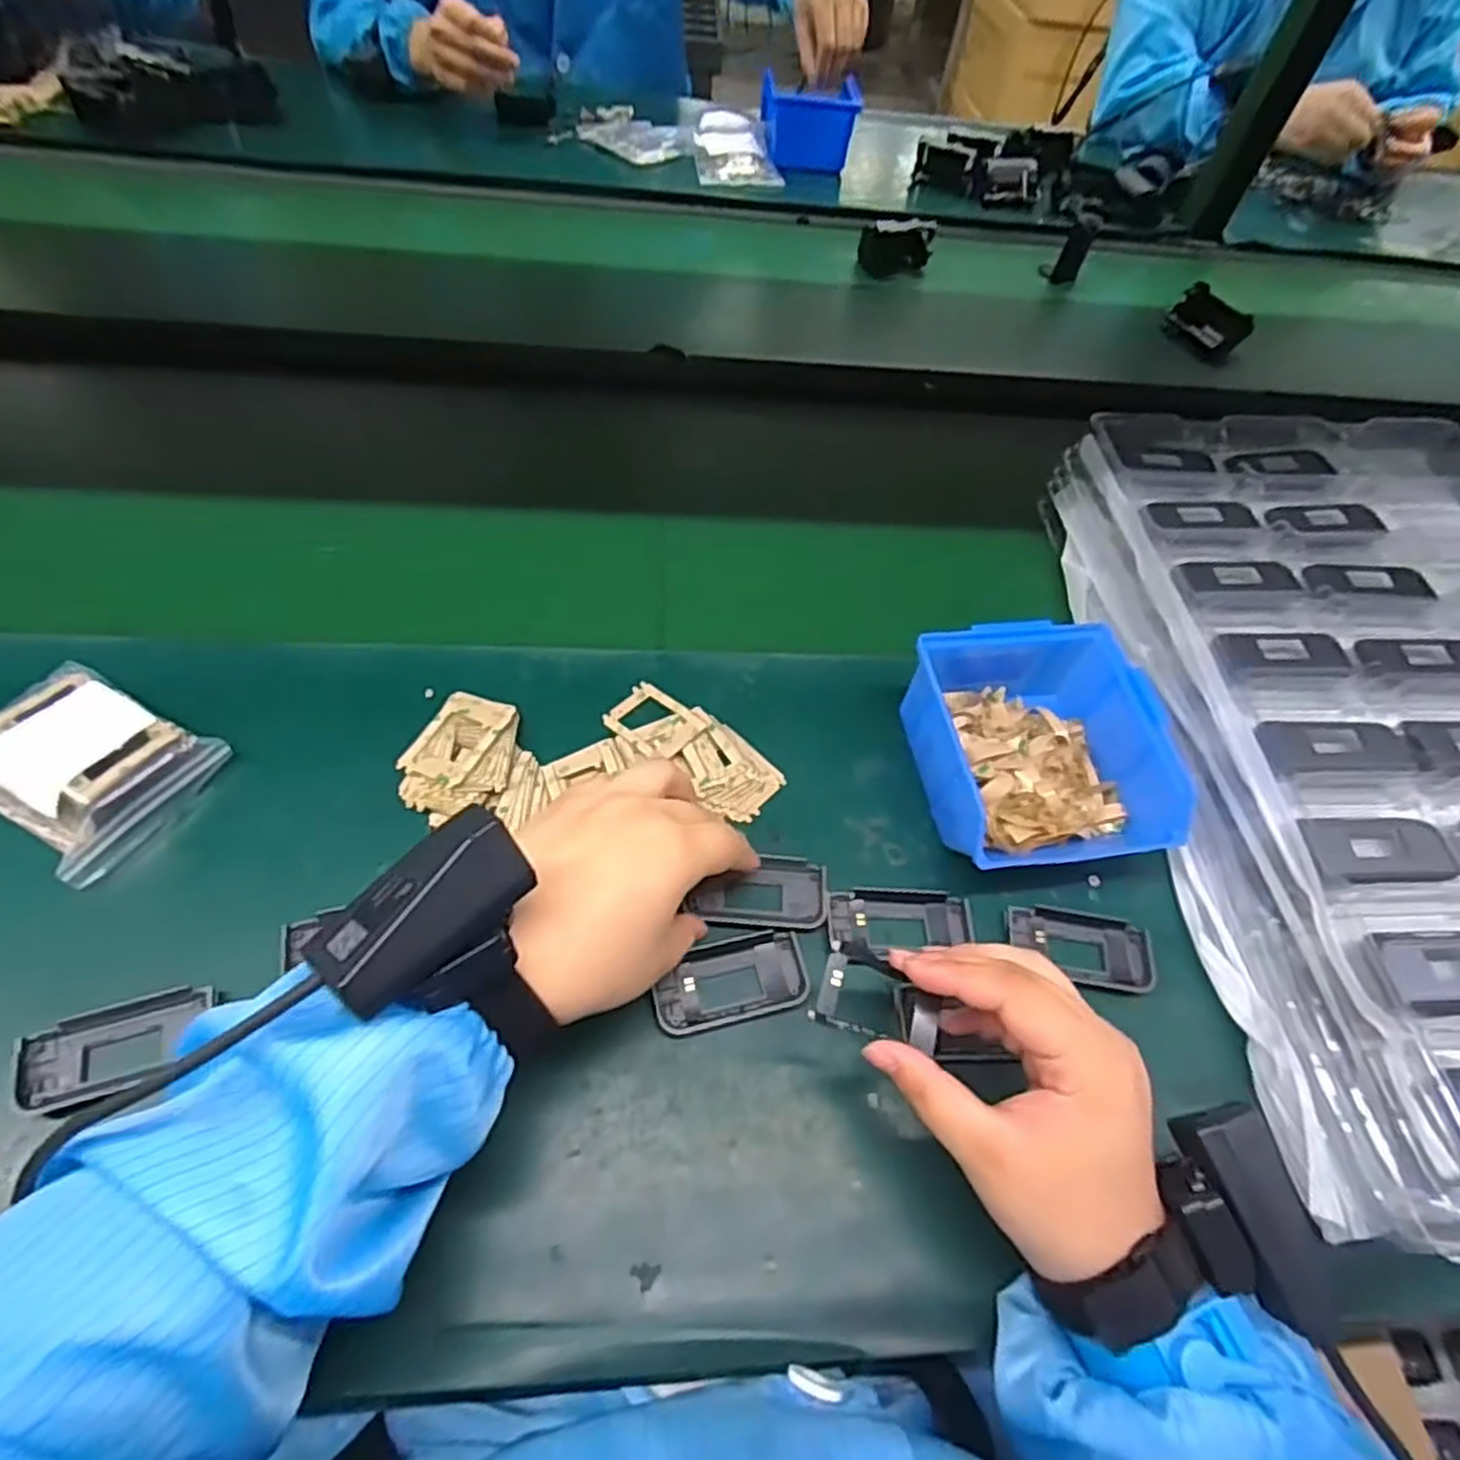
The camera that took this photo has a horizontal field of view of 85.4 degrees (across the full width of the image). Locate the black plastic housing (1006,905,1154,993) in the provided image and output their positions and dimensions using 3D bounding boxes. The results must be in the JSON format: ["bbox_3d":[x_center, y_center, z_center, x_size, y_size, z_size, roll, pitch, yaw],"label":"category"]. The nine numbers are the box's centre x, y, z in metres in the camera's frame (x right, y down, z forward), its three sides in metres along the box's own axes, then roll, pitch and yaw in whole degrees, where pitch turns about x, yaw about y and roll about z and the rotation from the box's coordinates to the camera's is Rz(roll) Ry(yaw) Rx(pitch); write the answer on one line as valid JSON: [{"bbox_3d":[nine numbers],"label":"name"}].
[{"bbox_3d":[0.185,0.115,0.422,0.076,0.010,0.038,14,54,3],"label":"black plastic housing"}]

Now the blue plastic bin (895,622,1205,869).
[{"bbox_3d":[0.170,0.011,0.452,0.139,0.063,0.135,-5,57,-10],"label":"blue plastic bin"}]

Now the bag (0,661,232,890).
[{"bbox_3d":[-0.337,0.018,0.411,0.110,0.034,0.087,28,57,11],"label":"bag"}]

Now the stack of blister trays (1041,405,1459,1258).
[{"bbox_3d":[0.412,-0.008,0.473,0.318,0.064,0.523,1,55,-6],"label":"stack of blister trays"}]

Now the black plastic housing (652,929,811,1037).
[{"bbox_3d":[0.000,0.123,0.391,0.076,0.005,0.040,-10,57,-13],"label":"black plastic housing"}]

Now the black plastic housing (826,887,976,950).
[{"bbox_3d":[0.089,0.097,0.418,0.077,0.005,0.030,0,55,-7],"label":"black plastic housing"}]

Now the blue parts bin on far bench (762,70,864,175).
[{"bbox_3d":[0.096,-0.740,0.961,0.114,0.071,0.104,9,54,-1],"label":"blue parts bin on far bench"}]

